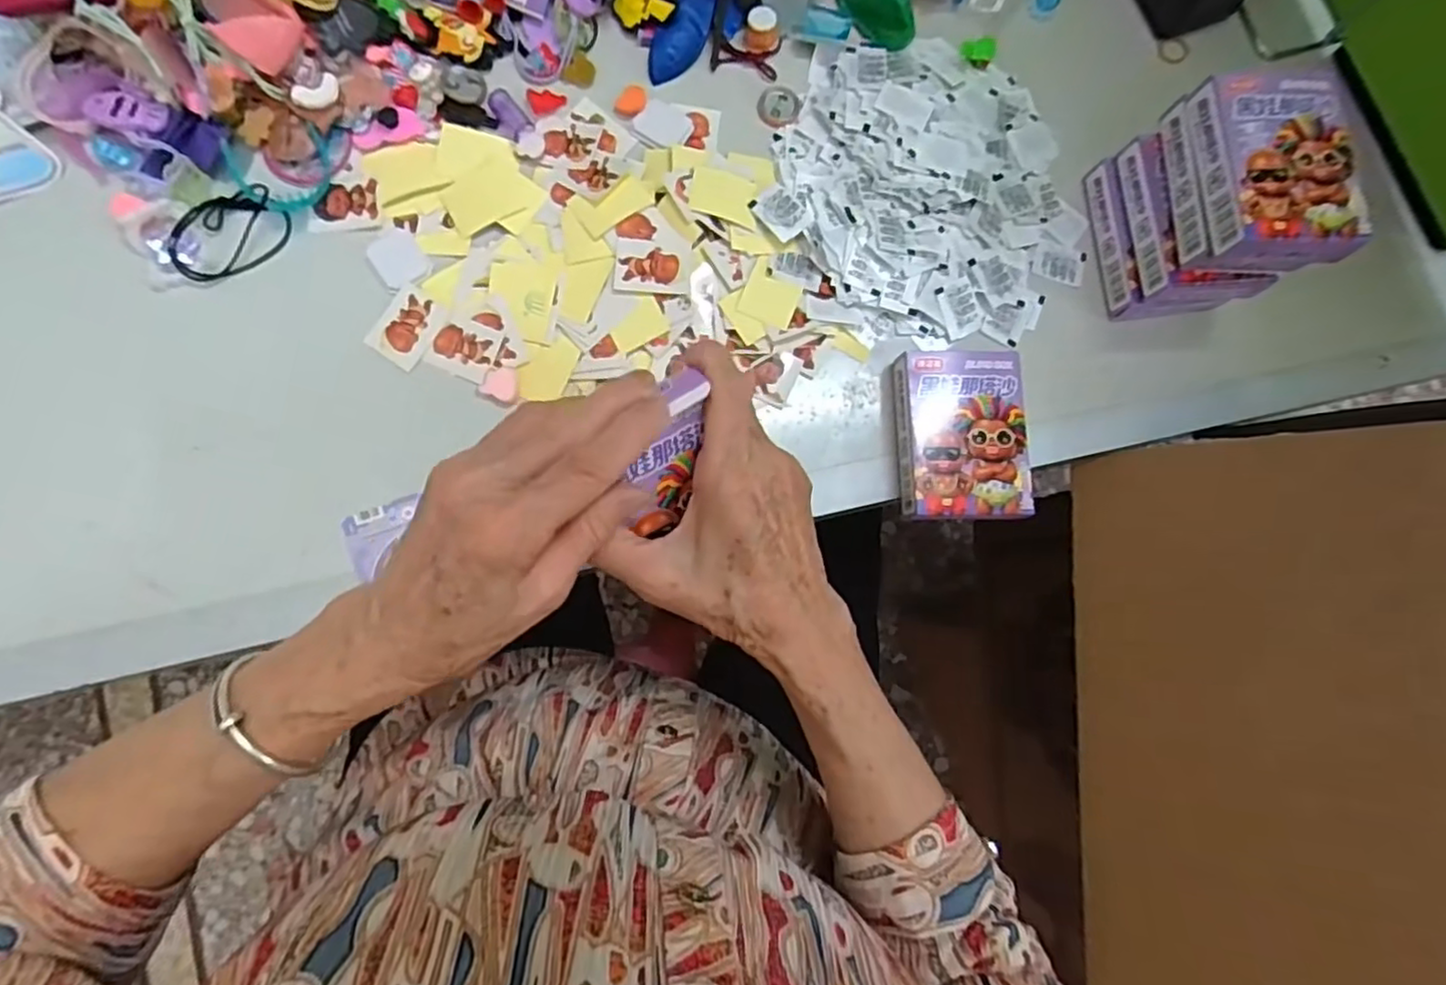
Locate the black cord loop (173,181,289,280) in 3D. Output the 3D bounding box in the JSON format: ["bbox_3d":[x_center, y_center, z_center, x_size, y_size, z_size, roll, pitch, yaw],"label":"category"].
[{"bbox_3d":[-0.256,-0.135,0.353,0.058,0.006,0.041,-25,87,-9],"label":"black cord loop"}]

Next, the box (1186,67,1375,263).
[{"bbox_3d":[0.274,-0.161,0.338,0.063,0.023,0.093,-3,84,-7],"label":"box"}]

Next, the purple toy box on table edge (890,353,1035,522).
[{"bbox_3d":[0.129,-0.031,0.376,0.068,0.026,0.091,-2,84,-7],"label":"purple toy box on table edge"}]

